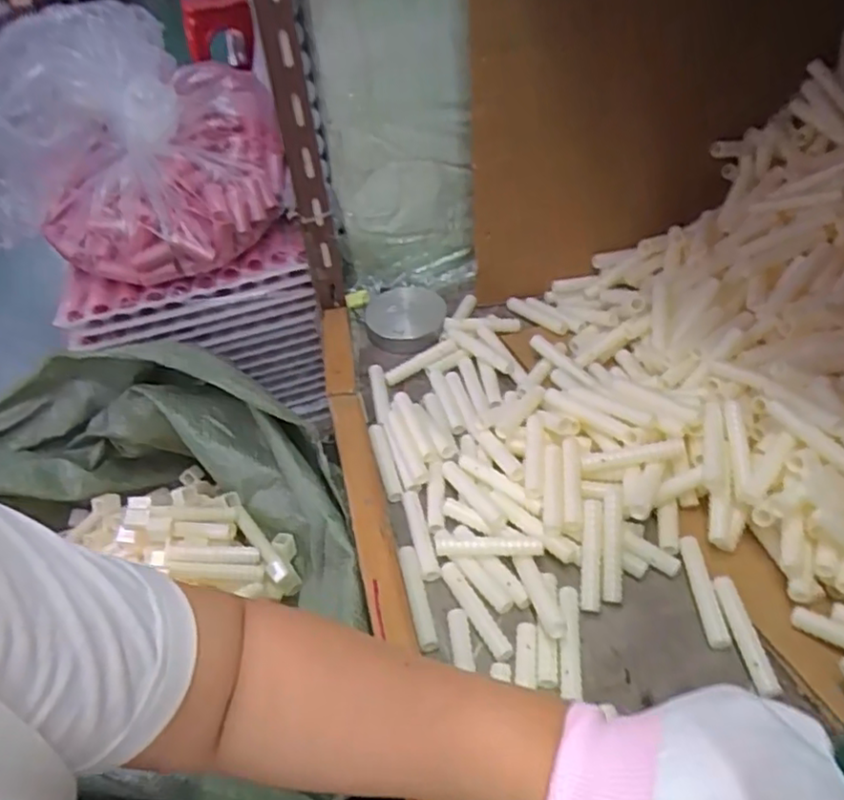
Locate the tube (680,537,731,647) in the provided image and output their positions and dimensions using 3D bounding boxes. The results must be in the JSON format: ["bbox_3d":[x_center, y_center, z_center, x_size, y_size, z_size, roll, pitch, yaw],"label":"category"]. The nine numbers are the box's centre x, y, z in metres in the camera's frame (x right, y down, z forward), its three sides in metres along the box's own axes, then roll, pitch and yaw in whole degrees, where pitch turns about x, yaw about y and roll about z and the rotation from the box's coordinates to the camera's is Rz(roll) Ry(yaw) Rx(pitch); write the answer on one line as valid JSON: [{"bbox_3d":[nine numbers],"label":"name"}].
[{"bbox_3d":[0.202,0.137,0.467,0.013,0.011,0.077,-7,60,-1],"label":"tube"}]

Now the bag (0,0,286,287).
[{"bbox_3d":[-0.363,-0.299,0.740,0.331,0.216,0.343,-30,48,-23],"label":"bag"}]

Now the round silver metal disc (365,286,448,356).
[{"bbox_3d":[-0.018,-0.091,0.708,0.086,0.018,0.107,-1,43,6],"label":"round silver metal disc"}]

